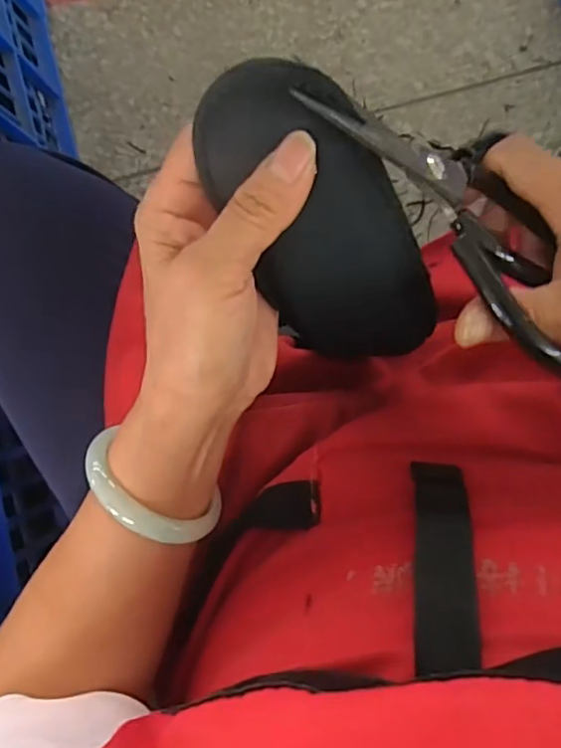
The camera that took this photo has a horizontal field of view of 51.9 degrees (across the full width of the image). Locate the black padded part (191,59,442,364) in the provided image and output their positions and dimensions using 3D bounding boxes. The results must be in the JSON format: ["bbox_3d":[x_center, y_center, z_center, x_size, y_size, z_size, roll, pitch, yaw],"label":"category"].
[{"bbox_3d":[0.020,-0.055,0.242,0.063,0.026,0.144,-32,123,6],"label":"black padded part"}]

